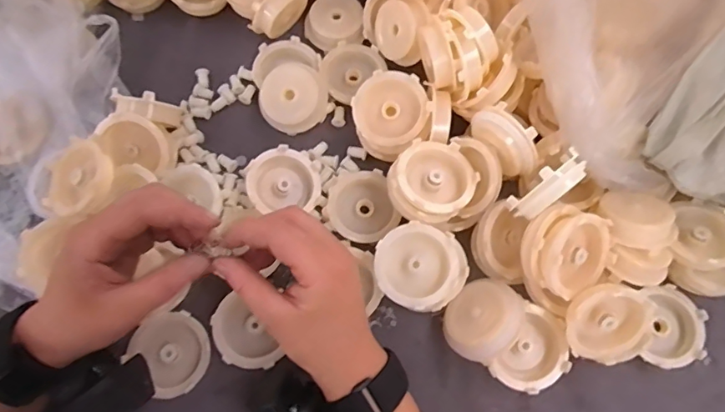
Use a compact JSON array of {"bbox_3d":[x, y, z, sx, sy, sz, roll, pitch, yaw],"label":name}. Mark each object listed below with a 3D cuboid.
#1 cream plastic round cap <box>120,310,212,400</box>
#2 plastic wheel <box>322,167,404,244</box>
[{"bbox_3d":[-0.138,0.105,0.362,0.057,0.012,0.052,0,73,0],"label":"cream plastic round cap"},{"bbox_3d":[0.001,0.000,0.401,0.058,0.013,0.055,0,73,0],"label":"plastic wheel"}]

